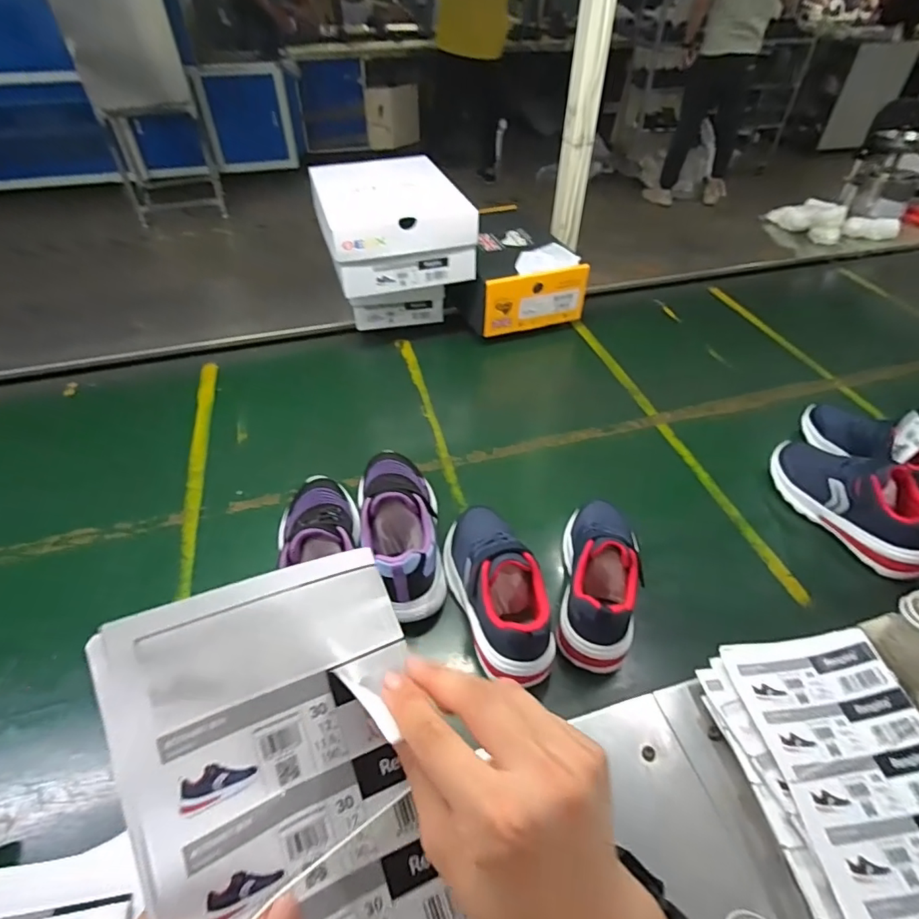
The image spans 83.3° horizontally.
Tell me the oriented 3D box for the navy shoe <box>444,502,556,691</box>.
[{"bbox_3d":[0.037,0.127,0.549,0.077,0.084,0.206,-11,46,-13],"label":"navy shoe"}]

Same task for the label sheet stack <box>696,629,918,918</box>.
[{"bbox_3d":[0.337,0.271,0.411,0.191,0.037,0.265,-5,45,-7],"label":"label sheet stack"}]

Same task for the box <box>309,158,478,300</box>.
[{"bbox_3d":[-0.120,-0.412,0.911,0.230,0.125,0.281,-12,46,-13],"label":"box"}]

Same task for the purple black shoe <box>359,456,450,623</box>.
[{"bbox_3d":[-0.067,0.062,0.606,0.087,0.088,0.245,-4,45,-6],"label":"purple black shoe"}]

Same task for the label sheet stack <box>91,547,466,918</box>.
[{"bbox_3d":[-0.063,0.168,0.229,0.129,0.014,0.234,-14,76,-28],"label":"label sheet stack"}]

